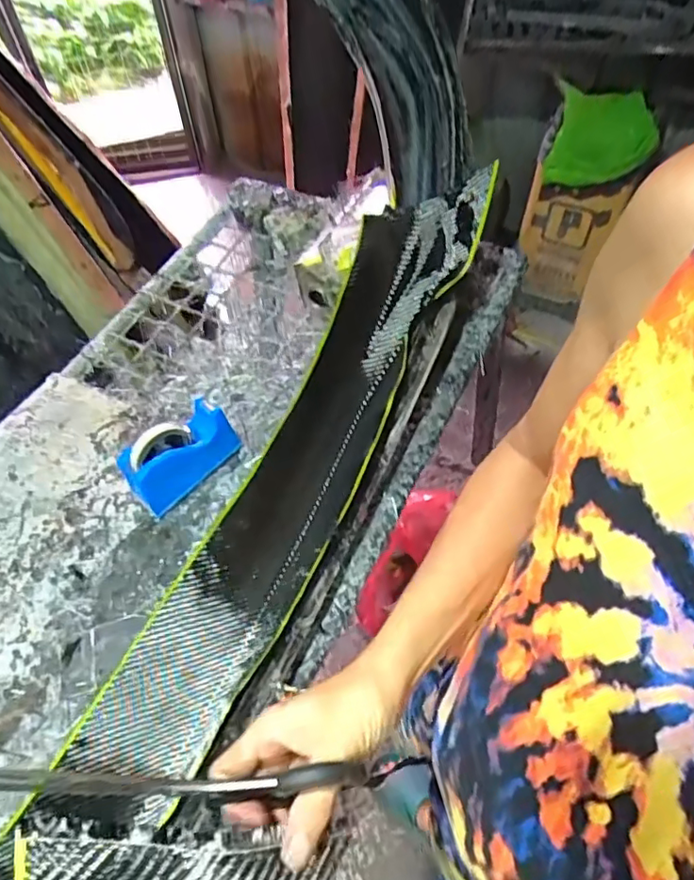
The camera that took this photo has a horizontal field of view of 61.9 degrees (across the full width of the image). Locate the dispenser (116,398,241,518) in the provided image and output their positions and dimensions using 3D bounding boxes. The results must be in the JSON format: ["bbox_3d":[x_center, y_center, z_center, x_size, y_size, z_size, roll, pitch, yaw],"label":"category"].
[{"bbox_3d":[-0.231,0.016,0.802,0.161,0.112,0.076,-34,59,-19],"label":"dispenser"}]

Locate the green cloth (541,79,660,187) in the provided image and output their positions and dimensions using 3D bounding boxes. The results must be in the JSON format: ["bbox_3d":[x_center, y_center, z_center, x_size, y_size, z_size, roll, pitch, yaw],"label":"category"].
[{"bbox_3d":[0.710,-0.839,1.607,0.272,0.216,0.097,8,55,10],"label":"green cloth"}]

